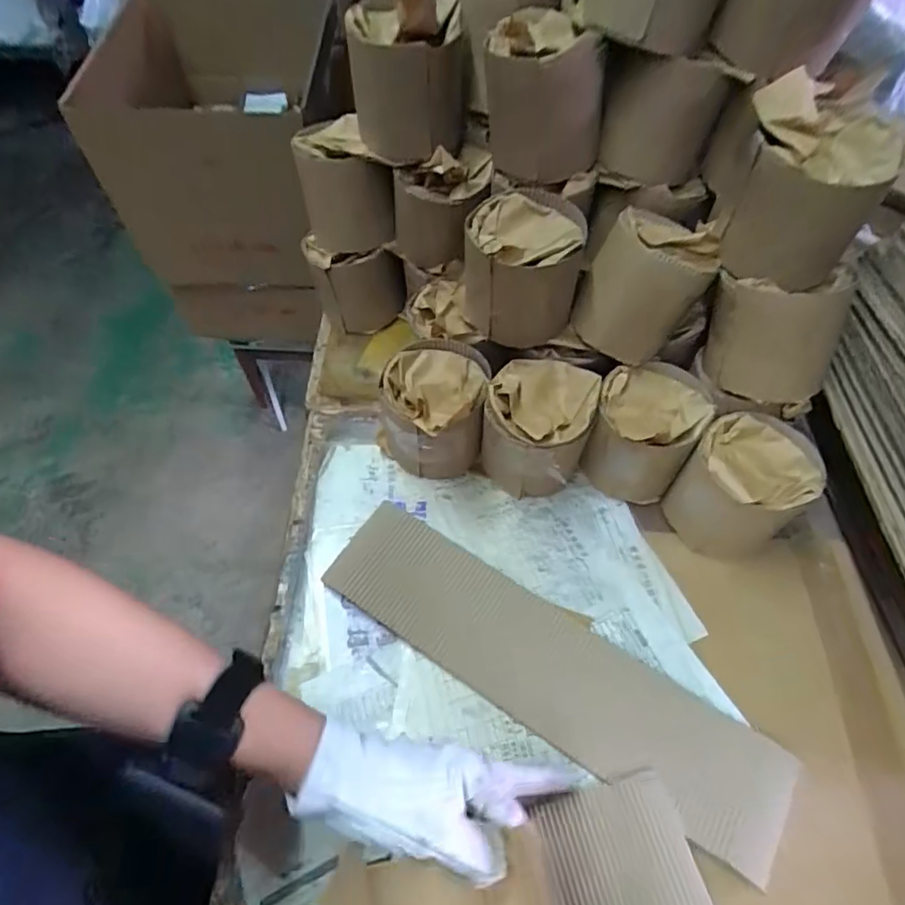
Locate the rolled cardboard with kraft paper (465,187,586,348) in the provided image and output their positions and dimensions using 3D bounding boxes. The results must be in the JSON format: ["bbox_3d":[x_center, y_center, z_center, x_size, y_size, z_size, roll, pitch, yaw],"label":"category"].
[{"bbox_3d":[0.061,-0.167,0.517,0.094,0.107,0.092,-5,57,-3],"label":"rolled cardboard with kraft paper"}]

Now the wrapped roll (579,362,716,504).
[{"bbox_3d":[0.179,-0.020,0.533,0.091,0.101,0.101,18,59,12],"label":"wrapped roll"}]

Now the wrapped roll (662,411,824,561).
[{"bbox_3d":[0.253,0.033,0.502,0.100,0.096,0.092,0,57,0],"label":"wrapped roll"}]

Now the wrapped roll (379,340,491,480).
[{"bbox_3d":[-0.020,-0.039,0.543,0.104,0.104,0.106,7,57,5],"label":"wrapped roll"}]

